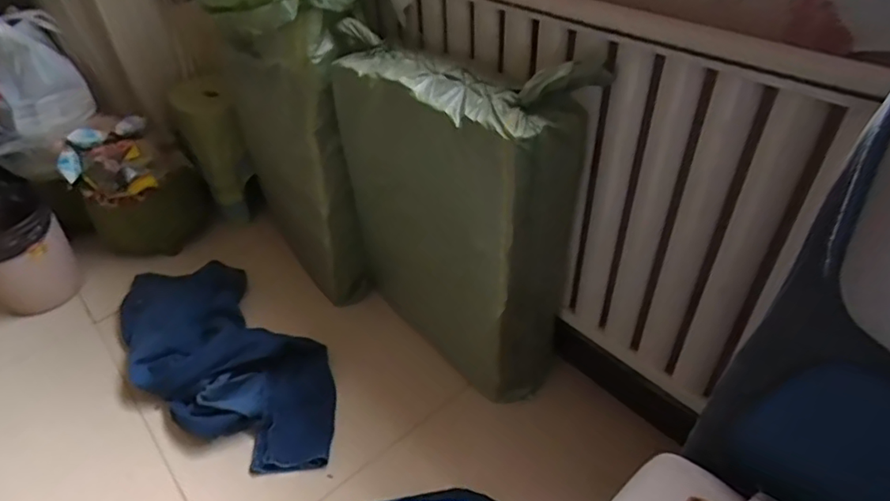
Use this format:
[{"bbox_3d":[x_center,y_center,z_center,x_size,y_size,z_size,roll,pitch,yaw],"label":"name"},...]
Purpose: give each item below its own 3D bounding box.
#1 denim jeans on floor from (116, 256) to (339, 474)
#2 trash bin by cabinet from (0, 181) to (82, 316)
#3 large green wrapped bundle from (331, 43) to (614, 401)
[{"bbox_3d":[-0.530,0.212,1.275,0.787,0.103,0.340,30,50,32],"label":"denim jeans on floor"},{"bbox_3d":[-1.125,0.002,1.438,0.233,0.242,0.258,-33,49,-31],"label":"trash bin by cabinet"},{"bbox_3d":[0.019,-0.073,1.124,0.220,0.644,0.487,-29,47,-28],"label":"large green wrapped bundle"}]

